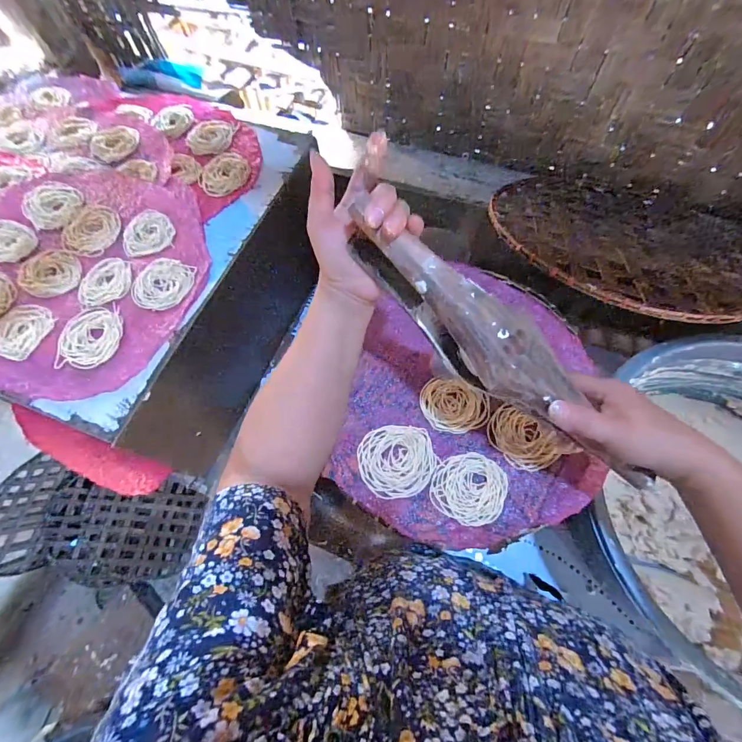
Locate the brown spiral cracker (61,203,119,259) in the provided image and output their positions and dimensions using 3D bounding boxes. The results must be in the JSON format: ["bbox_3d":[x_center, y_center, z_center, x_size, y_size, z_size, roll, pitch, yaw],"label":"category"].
[{"bbox_3d":[-0.383,-0.193,0.524,0.074,0.010,0.073,32,71,16],"label":"brown spiral cracker"}]

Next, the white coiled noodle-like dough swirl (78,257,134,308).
[{"bbox_3d":[-0.343,-0.117,0.492,0.066,0.004,0.077,-20,66,-6],"label":"white coiled noodle-like dough swirl"}]

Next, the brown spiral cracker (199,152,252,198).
[{"bbox_3d":[-0.220,-0.294,0.572,0.079,0.005,0.075,-1,66,2],"label":"brown spiral cracker"}]

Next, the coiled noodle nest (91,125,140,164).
[{"bbox_3d":[-0.402,-0.356,0.598,0.069,0.004,0.076,19,68,11],"label":"coiled noodle nest"}]

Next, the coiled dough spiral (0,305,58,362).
[{"bbox_3d":[-0.427,-0.051,0.465,0.065,0.009,0.071,24,69,13],"label":"coiled dough spiral"}]

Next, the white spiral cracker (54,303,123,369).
[{"bbox_3d":[-0.336,-0.042,0.460,0.072,0.006,0.080,-8,66,-1],"label":"white spiral cracker"}]

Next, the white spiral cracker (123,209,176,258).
[{"bbox_3d":[-0.302,-0.188,0.520,0.068,0.009,0.073,-13,66,-3],"label":"white spiral cracker"}]

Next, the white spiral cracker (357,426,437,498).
[{"bbox_3d":[0.029,0.097,0.417,0.080,0.004,0.075,-1,66,2],"label":"white spiral cracker"}]

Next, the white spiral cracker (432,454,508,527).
[{"bbox_3d":[0.103,0.121,0.402,0.073,0.004,0.072,-1,66,2],"label":"white spiral cracker"}]

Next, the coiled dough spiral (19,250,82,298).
[{"bbox_3d":[-0.420,-0.130,0.504,0.073,0.011,0.071,-1,66,2],"label":"coiled dough spiral"}]

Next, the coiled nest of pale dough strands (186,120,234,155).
[{"bbox_3d":[-0.255,-0.372,0.609,0.074,0.008,0.070,-1,66,2],"label":"coiled nest of pale dough strands"}]

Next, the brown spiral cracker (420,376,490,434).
[{"bbox_3d":[0.096,0.038,0.440,0.076,0.004,0.064,3,66,4],"label":"brown spiral cracker"}]

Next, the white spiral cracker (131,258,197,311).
[{"bbox_3d":[-0.266,-0.112,0.488,0.072,0.006,0.072,5,66,5],"label":"white spiral cracker"}]

